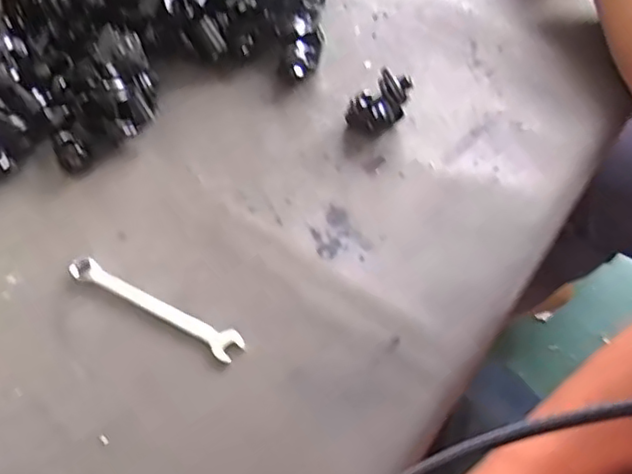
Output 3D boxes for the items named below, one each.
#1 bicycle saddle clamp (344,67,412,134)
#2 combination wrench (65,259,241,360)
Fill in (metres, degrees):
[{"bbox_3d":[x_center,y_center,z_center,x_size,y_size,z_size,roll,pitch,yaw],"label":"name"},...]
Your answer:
[{"bbox_3d":[0.056,-0.127,0.592,0.055,0.055,0.033,-21,67,-8],"label":"bicycle saddle clamp"},{"bbox_3d":[-0.138,0.058,0.534,0.169,0.005,0.023,26,69,13],"label":"combination wrench"}]

